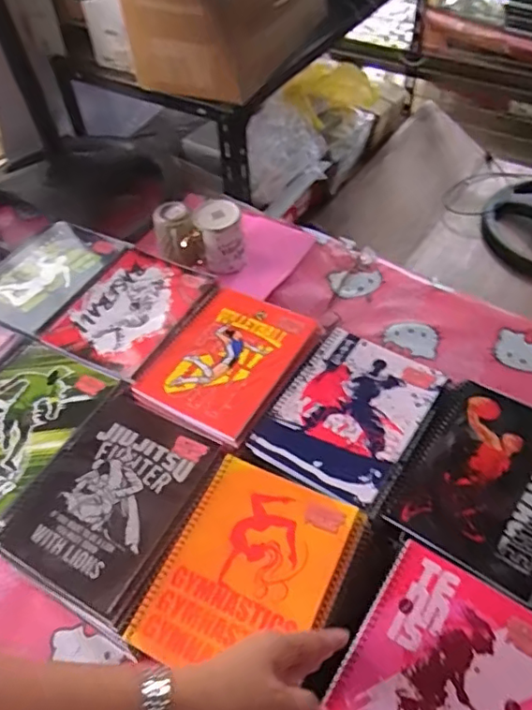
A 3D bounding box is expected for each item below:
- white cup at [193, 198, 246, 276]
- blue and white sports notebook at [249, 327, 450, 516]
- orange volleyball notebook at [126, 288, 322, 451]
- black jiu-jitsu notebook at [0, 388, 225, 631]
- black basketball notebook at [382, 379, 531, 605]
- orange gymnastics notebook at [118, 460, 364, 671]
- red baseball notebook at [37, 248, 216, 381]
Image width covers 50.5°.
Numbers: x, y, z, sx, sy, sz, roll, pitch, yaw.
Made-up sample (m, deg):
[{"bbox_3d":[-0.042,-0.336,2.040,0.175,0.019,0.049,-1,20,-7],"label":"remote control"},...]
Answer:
[{"bbox_3d":[-0.077,-0.200,0.942,0.080,0.086,0.080,-11,50,-4],"label":"white cup"},{"bbox_3d":[0.094,0.065,0.640,0.152,0.007,0.200,27,58,25],"label":"blue and white sports notebook"},{"bbox_3d":[-0.049,0.003,0.697,0.164,0.008,0.204,22,56,22],"label":"orange volleyball notebook"},{"bbox_3d":[-0.153,0.147,0.591,0.158,0.010,0.205,22,56,21],"label":"black jiu-jitsu notebook"},{"bbox_3d":[0.235,0.123,0.577,0.162,0.009,0.196,25,57,24],"label":"black basketball notebook"},{"bbox_3d":[-0.013,0.203,0.526,0.154,0.008,0.195,20,55,20],"label":"orange gymnastics notebook"},{"bbox_3d":[-0.183,-0.065,0.766,0.163,0.010,0.199,19,55,20],"label":"red baseball notebook"}]

